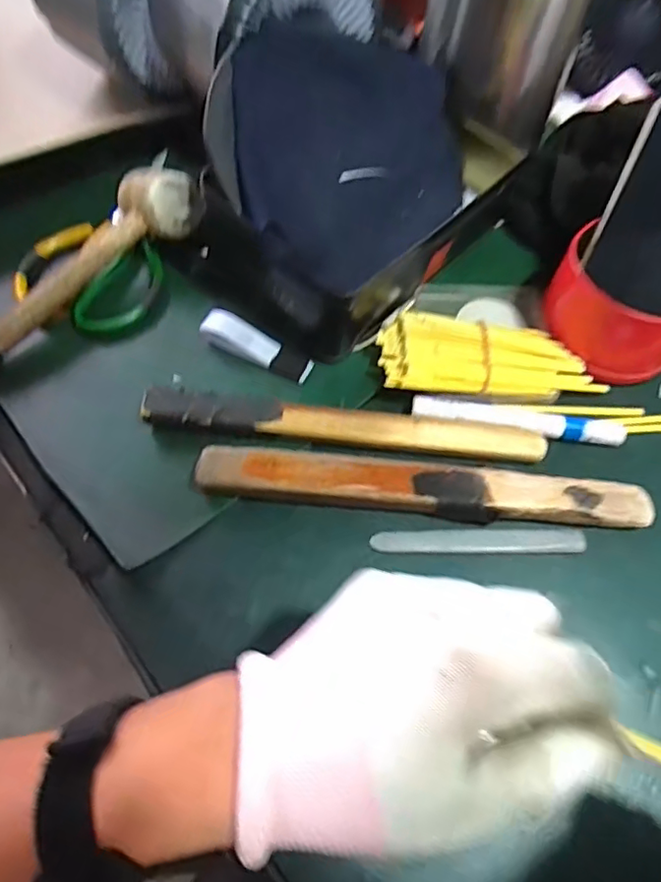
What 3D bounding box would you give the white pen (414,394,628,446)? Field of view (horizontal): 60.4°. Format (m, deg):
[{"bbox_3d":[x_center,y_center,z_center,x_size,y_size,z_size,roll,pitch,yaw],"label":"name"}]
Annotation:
[{"bbox_3d":[0.125,-0.014,0.381,0.140,0.012,0.019,7,63,2],"label":"white pen"}]

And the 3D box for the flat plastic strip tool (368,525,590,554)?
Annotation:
[{"bbox_3d":[0.092,0.062,0.353,0.129,0.005,0.016,0,63,-2],"label":"flat plastic strip tool"}]

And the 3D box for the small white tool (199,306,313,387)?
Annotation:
[{"bbox_3d":[-0.053,-0.067,0.403,0.083,0.008,0.025,30,66,13],"label":"small white tool"}]

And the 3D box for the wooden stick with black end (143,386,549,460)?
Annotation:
[{"bbox_3d":[0.009,-0.010,0.372,0.254,0.020,0.027,5,65,1],"label":"wooden stick with black end"}]

